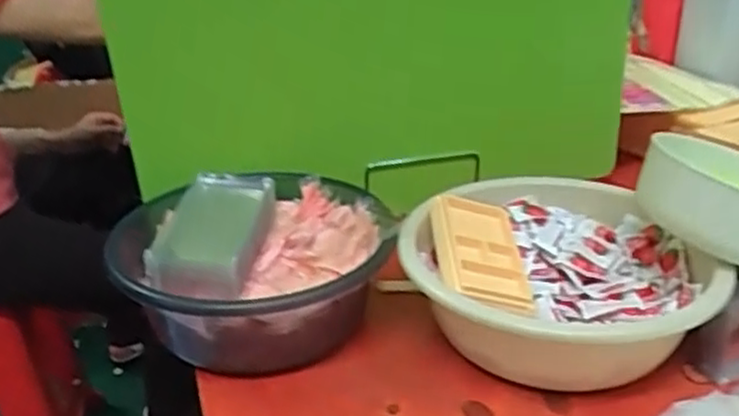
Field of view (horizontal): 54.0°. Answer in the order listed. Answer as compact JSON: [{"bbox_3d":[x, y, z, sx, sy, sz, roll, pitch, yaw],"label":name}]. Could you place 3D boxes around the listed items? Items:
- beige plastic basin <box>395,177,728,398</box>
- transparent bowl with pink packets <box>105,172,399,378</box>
[{"bbox_3d":[0.168,0.074,0.674,0.259,0.100,0.266,-3,27,1],"label":"beige plastic basin"},{"bbox_3d":[-0.104,0.053,0.712,0.240,0.125,0.266,-7,27,-6],"label":"transparent bowl with pink packets"}]

